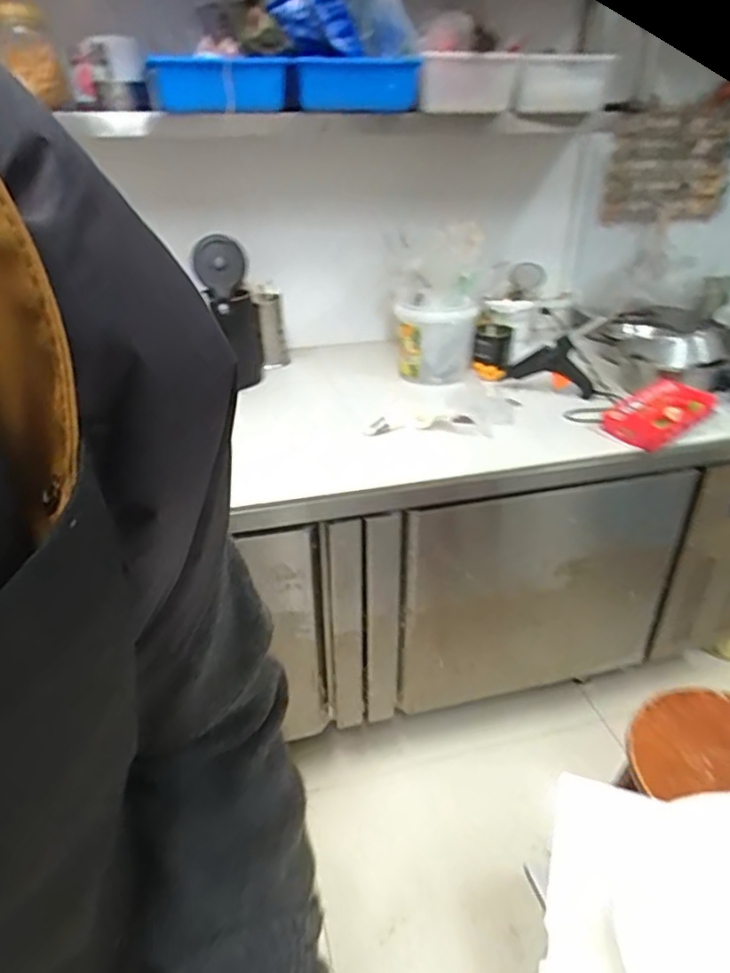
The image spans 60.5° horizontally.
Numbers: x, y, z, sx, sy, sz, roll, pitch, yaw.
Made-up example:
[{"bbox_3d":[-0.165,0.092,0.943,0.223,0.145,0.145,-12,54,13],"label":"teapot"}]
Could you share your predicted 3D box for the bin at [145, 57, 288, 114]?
[{"bbox_3d":[-0.287,-0.783,1.224,0.251,0.086,0.119,17,34,28],"label":"bin"}]

